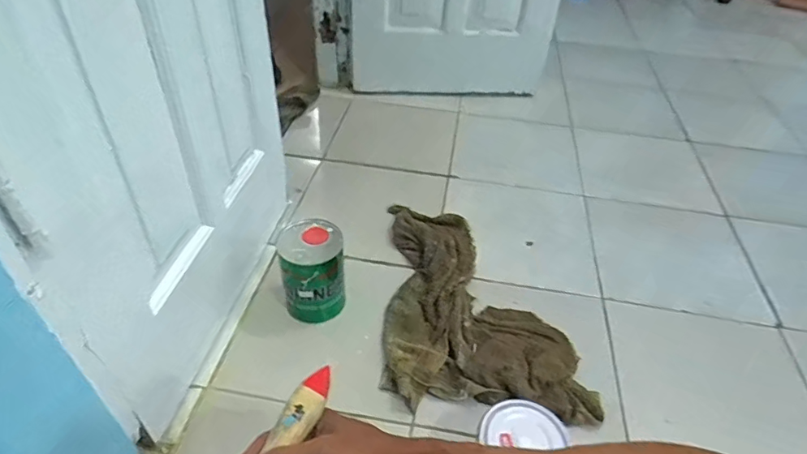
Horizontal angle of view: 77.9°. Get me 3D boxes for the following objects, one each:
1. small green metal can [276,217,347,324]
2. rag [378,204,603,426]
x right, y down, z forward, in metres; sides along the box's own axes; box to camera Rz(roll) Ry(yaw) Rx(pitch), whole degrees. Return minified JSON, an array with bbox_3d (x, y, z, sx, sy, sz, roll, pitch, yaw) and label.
[{"bbox_3d":[-0.144,0.072,0.790,0.094,0.156,0.091,3,43,-3],"label":"small green metal can"},{"bbox_3d":[0.121,0.117,0.841,0.297,0.039,0.416,3,43,-3],"label":"rag"}]

